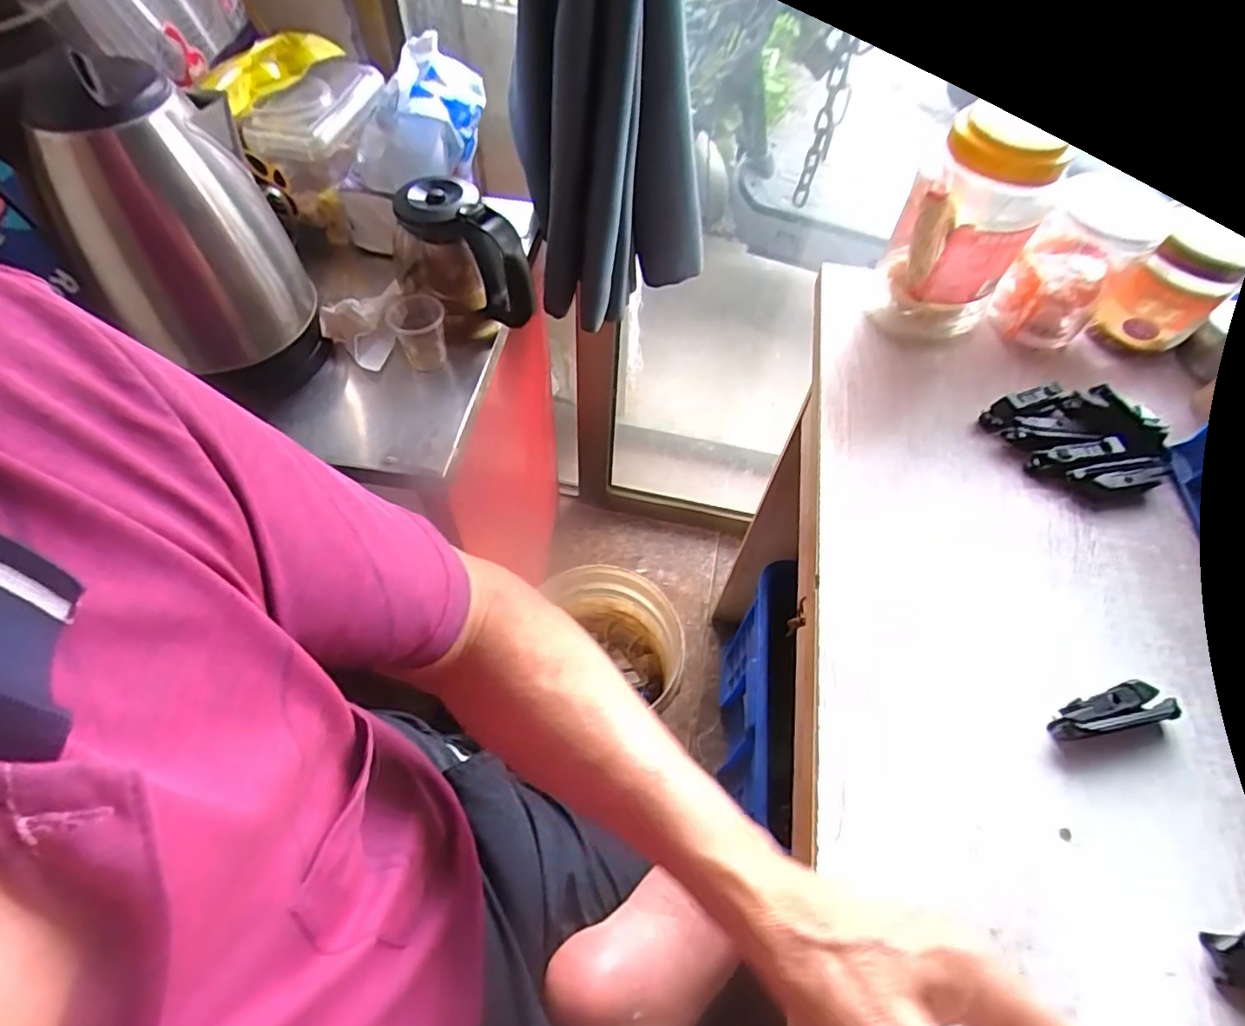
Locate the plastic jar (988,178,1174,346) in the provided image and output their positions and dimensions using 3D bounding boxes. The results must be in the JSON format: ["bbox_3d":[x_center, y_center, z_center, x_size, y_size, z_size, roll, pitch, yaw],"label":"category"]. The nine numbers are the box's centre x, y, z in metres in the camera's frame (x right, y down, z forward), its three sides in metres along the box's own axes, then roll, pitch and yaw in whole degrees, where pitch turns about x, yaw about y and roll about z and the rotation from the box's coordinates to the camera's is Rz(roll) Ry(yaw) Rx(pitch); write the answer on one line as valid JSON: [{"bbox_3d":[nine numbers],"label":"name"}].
[{"bbox_3d":[0.374,-0.206,0.508,0.075,0.108,0.078,1,57,-2],"label":"plastic jar"}]

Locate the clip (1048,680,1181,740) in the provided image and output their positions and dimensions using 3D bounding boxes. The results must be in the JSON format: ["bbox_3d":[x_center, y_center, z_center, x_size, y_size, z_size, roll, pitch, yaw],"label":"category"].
[{"bbox_3d":[0.290,0.117,0.363,0.074,0.017,0.023,-6,57,-7],"label":"clip"}]

